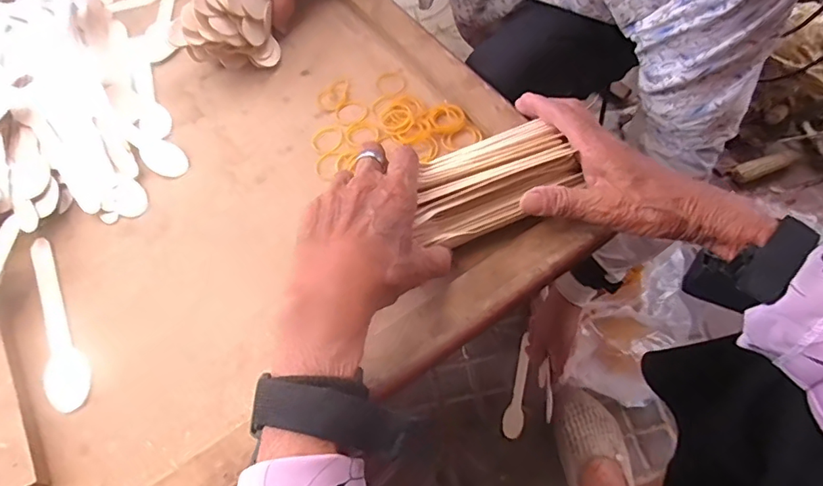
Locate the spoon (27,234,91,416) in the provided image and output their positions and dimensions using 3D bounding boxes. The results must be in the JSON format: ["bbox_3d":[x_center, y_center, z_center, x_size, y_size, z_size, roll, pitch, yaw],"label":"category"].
[{"bbox_3d":[-0.268,0.058,0.383,0.028,0.005,0.149,-30,63,-12],"label":"spoon"}]

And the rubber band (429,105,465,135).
[{"bbox_3d":[0.031,-0.107,0.448,0.031,0.005,0.027,-25,62,-10],"label":"rubber band"}]

